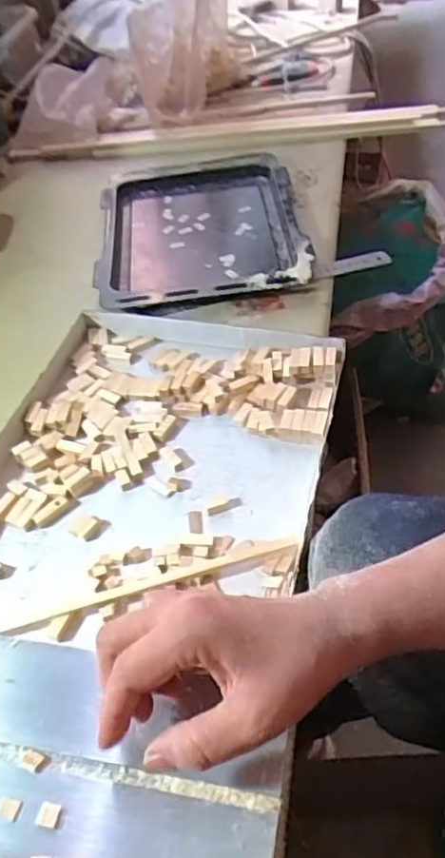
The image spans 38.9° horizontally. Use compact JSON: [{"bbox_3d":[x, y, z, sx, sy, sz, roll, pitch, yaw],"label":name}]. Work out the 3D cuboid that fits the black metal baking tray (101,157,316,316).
[{"bbox_3d":[-0.034,-0.286,0.887,0.275,0.037,0.376,-7,47,0],"label":"black metal baking tray"}]

